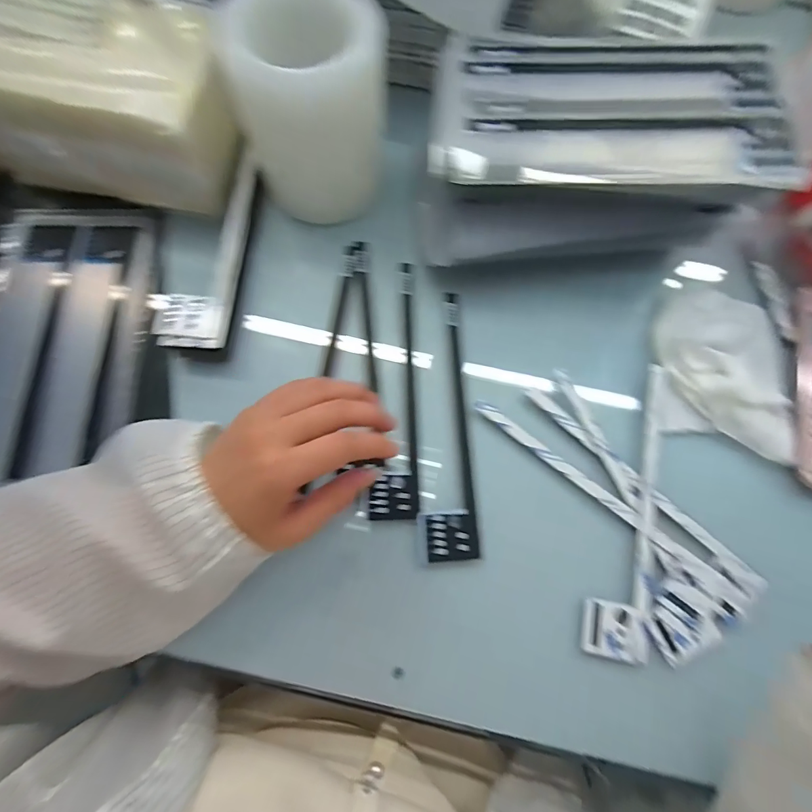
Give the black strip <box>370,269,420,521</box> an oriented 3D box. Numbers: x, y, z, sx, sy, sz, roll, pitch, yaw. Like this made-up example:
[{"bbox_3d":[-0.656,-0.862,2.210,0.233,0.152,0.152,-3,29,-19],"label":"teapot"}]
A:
[{"bbox_3d":[-0.001,-0.018,0.340,0.036,0.011,0.219,5,75,0],"label":"black strip"}]

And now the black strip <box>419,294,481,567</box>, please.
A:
[{"bbox_3d":[0.030,0.010,0.333,0.043,0.009,0.219,-2,73,-2],"label":"black strip"}]

